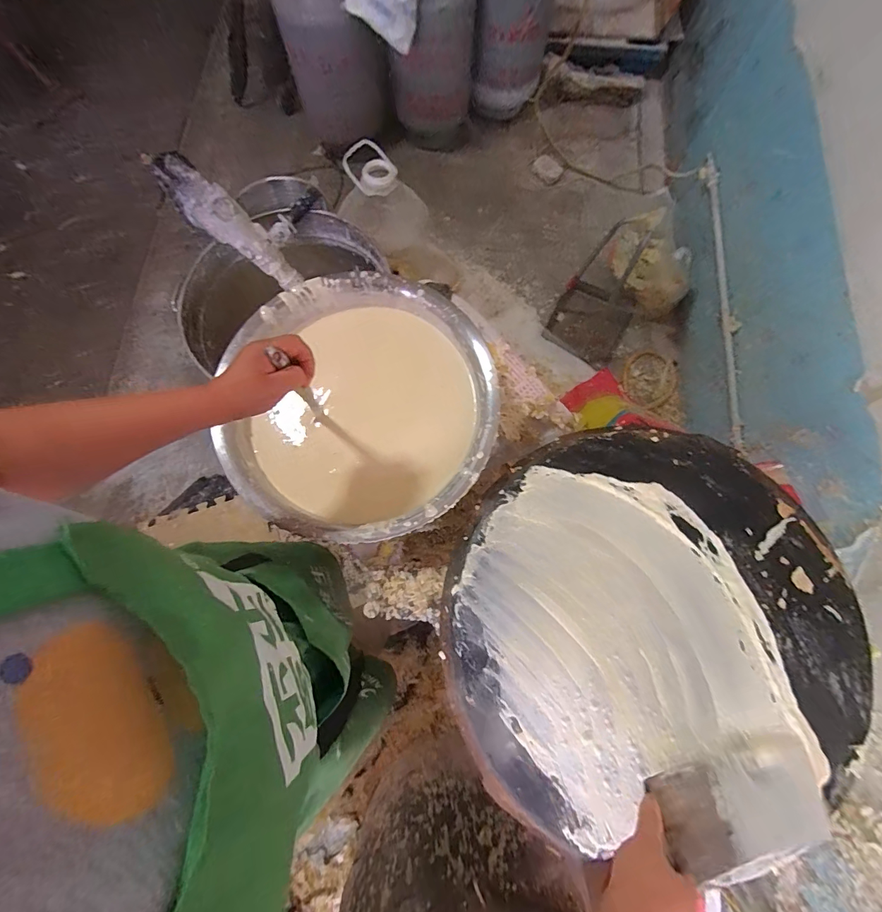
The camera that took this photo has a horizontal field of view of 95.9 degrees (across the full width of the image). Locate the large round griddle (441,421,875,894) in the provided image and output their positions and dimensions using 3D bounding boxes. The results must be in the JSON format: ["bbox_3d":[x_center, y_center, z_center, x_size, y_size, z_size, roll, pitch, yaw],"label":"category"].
[{"bbox_3d":[0.318,0.237,0.582,0.594,0.064,0.582,0,77,0],"label":"large round griddle"}]

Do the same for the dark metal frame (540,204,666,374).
[{"bbox_3d":[0.557,-0.555,1.252,0.273,0.505,0.292,34,79,7],"label":"dark metal frame"}]

